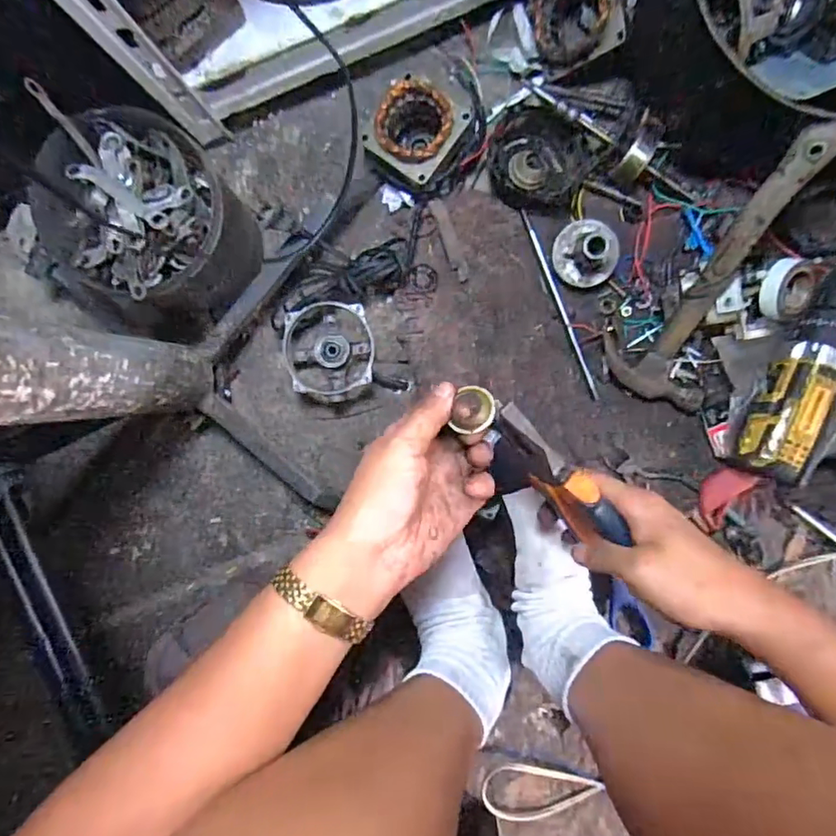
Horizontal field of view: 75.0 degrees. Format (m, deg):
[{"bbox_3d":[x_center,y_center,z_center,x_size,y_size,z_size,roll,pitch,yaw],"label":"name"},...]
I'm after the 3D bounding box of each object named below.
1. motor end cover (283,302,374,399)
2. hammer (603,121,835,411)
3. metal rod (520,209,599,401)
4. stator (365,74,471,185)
[{"bbox_3d":[-0.080,-0.061,0.508,0.082,0.049,0.087,3,92,4],"label":"motor end cover"},{"bbox_3d":[0.243,-0.114,0.436,0.094,0.033,0.232,26,128,3],"label":"hammer"},{"bbox_3d":[0.133,-0.105,0.508,0.007,0.005,0.187,-22,91,6],"label":"metal rod"},{"bbox_3d":[-0.002,-0.248,0.485,0.071,0.053,0.072,35,94,2],"label":"stator"}]

